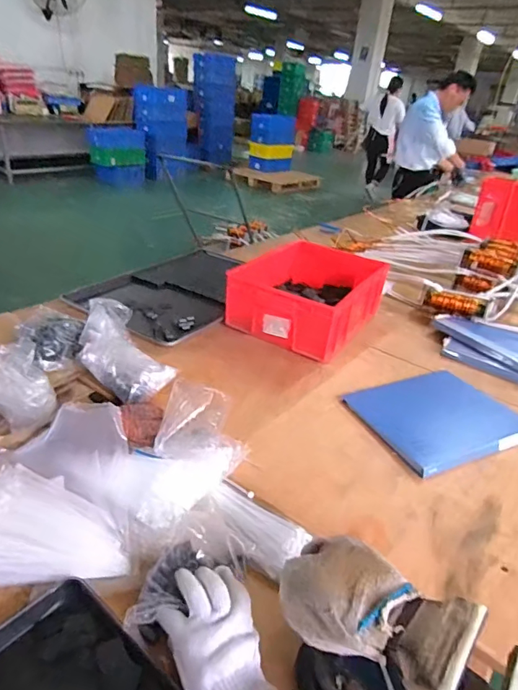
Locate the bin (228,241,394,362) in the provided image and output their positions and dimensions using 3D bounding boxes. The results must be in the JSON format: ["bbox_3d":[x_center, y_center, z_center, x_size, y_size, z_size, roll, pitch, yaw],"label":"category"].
[{"bbox_3d":[0.144,-0.137,1.230,0.281,0.142,0.402,21,33,24],"label":"bin"}]

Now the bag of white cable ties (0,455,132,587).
[{"bbox_3d":[-0.291,0.246,0.631,0.231,0.035,0.181,3,30,-5],"label":"bag of white cable ties"}]

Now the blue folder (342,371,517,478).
[{"bbox_3d":[0.367,0.141,0.933,0.339,0.030,0.257,-10,34,-26],"label":"blue folder"}]

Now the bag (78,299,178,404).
[{"bbox_3d":[-0.292,0.012,0.943,0.147,0.090,0.300,-12,35,-29],"label":"bag"}]

